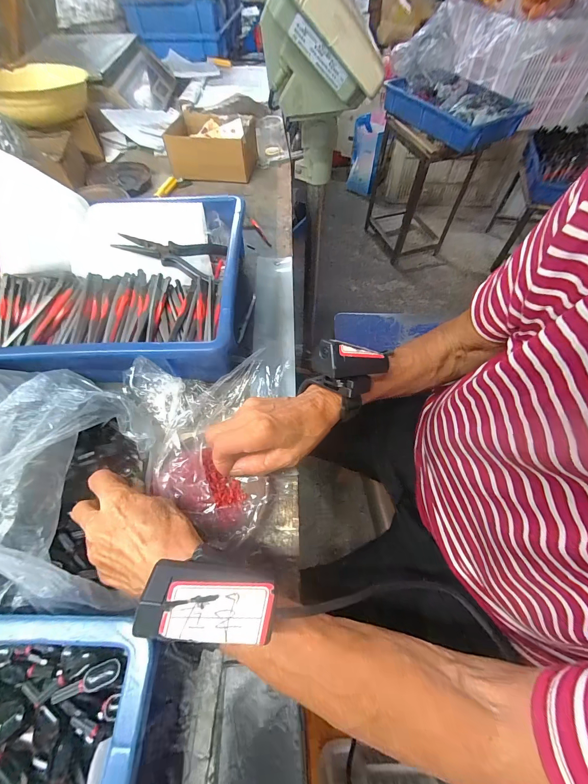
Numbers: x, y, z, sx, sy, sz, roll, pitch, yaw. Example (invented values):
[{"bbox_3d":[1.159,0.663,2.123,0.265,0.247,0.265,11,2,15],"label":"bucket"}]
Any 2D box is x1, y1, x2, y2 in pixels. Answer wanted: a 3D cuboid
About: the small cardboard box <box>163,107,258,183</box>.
[{"bbox_3d":[-0.152,-0.467,0.600,0.153,0.071,0.116,-1,59,1],"label":"small cardboard box"}]

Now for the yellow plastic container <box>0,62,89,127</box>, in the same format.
[{"bbox_3d":[-0.470,-0.551,0.577,0.182,0.052,0.153,-33,64,-17],"label":"yellow plastic container"}]

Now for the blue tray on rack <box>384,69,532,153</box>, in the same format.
[{"bbox_3d":[0.535,-0.976,1.078,0.296,0.086,0.413,-21,61,-11],"label":"blue tray on rack"}]

